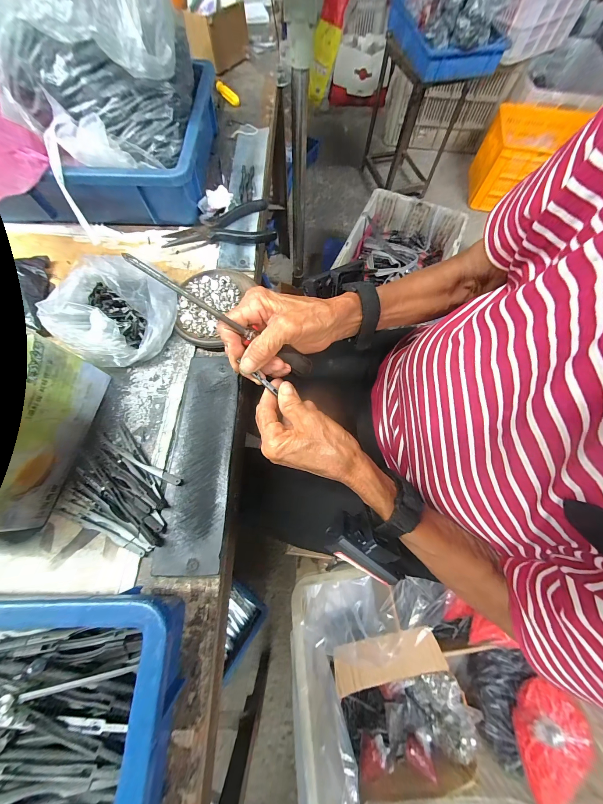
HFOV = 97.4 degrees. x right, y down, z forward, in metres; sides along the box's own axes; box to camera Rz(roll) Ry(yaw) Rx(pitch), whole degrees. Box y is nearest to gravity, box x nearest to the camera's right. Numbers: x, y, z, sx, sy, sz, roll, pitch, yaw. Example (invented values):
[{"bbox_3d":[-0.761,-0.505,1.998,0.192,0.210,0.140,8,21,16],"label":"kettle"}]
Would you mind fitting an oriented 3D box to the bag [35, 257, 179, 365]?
[{"bbox_3d":[-0.209,-0.110,0.300,0.127,0.049,0.130,-34,73,-13],"label":"bag"}]

